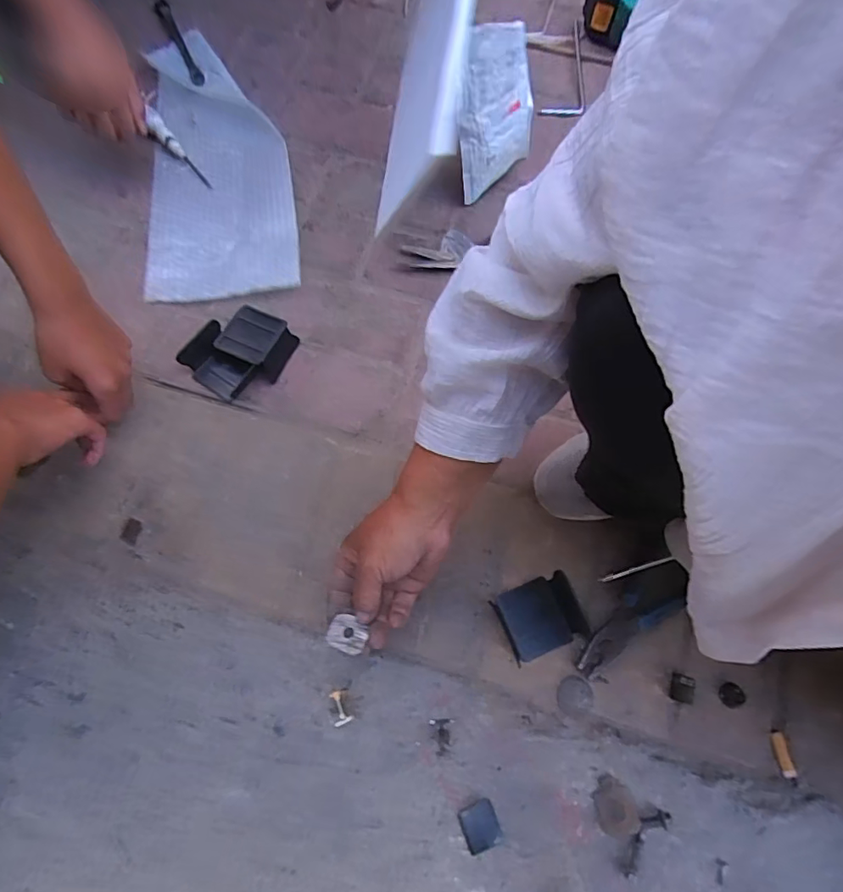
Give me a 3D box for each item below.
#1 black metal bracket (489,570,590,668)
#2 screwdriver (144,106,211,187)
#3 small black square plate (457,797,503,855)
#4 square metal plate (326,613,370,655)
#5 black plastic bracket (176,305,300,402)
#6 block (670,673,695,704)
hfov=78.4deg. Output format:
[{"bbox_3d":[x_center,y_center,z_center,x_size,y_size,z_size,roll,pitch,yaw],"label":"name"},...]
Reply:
[{"bbox_3d":[0.122,0.176,0.534,0.080,0.027,0.071,-21,74,-9],"label":"black metal bracket"},{"bbox_3d":[-0.344,-0.415,0.723,0.023,0.025,0.141,-36,77,-13],"label":"screwdriver"},{"bbox_3d":[0.053,0.348,0.473,0.032,0.004,0.038,-19,73,-8],"label":"small black square plate"},{"bbox_3d":[-0.063,0.160,0.441,0.034,0.004,0.029,17,52,4],"label":"square metal plate"},{"bbox_3d":[-0.218,-0.114,0.618,0.099,0.033,0.106,25,72,6],"label":"black plastic bracket"},{"bbox_3d":[0.265,0.245,0.523,0.022,0.008,0.026,16,72,3],"label":"block"}]

